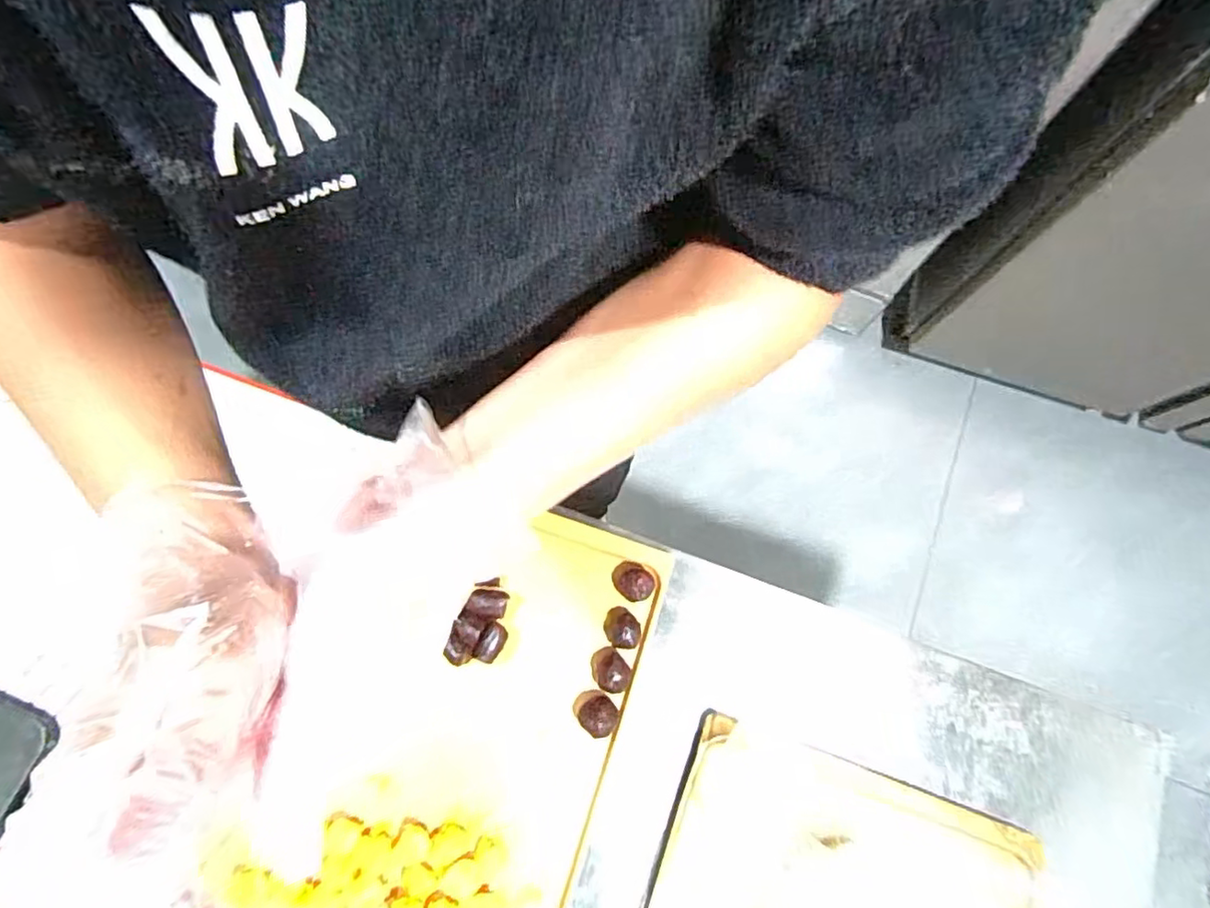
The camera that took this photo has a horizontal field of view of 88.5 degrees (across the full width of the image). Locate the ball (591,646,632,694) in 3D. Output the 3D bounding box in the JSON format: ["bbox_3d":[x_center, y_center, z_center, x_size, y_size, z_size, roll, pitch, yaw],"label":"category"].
[{"bbox_3d":[0.006,0.193,0.553,0.030,0.023,0.039,-35,78,-11],"label":"ball"}]

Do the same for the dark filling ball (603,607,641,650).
[{"bbox_3d":[0.015,0.160,0.567,0.031,0.022,0.037,-30,77,-9],"label":"dark filling ball"}]

